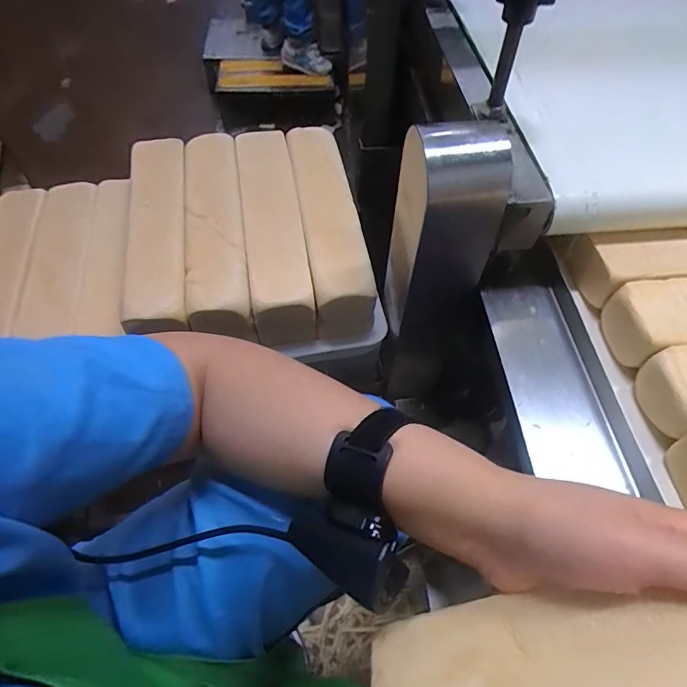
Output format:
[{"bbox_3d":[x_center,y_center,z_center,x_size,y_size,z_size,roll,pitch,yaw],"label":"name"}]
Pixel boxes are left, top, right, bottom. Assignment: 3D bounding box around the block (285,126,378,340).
[{"bbox_3d":[-0.023,-0.181,0.674,0.081,0.085,0.377,-8,56,-6],"label":"block"}]

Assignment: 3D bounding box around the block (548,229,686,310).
[{"bbox_3d":[0.432,-0.084,0.486,0.362,0.058,0.078,-1,56,-2],"label":"block"}]

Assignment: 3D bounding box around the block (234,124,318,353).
[{"bbox_3d":[-0.104,-0.167,0.668,0.082,0.085,0.362,-8,56,-6],"label":"block"}]

